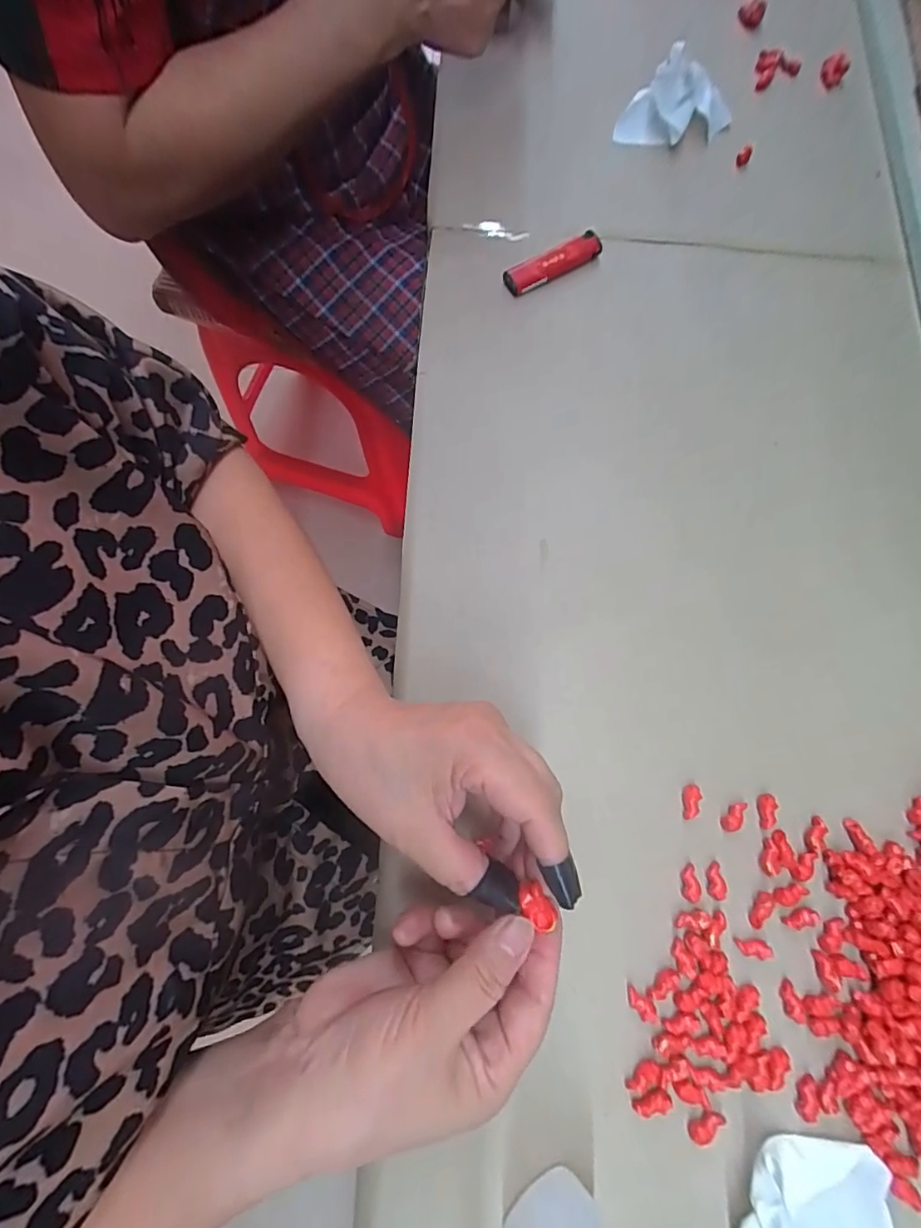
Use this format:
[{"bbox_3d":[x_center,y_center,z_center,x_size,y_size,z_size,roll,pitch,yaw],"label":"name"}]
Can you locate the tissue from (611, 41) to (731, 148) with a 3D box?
[{"bbox_3d":[0.166,-0.393,0.397,0.089,0.040,0.042,-3,76,-3],"label":"tissue"}]

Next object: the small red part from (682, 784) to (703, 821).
[{"bbox_3d":[0.127,0.104,0.289,0.009,0.007,0.019,12,76,1],"label":"small red part"}]

